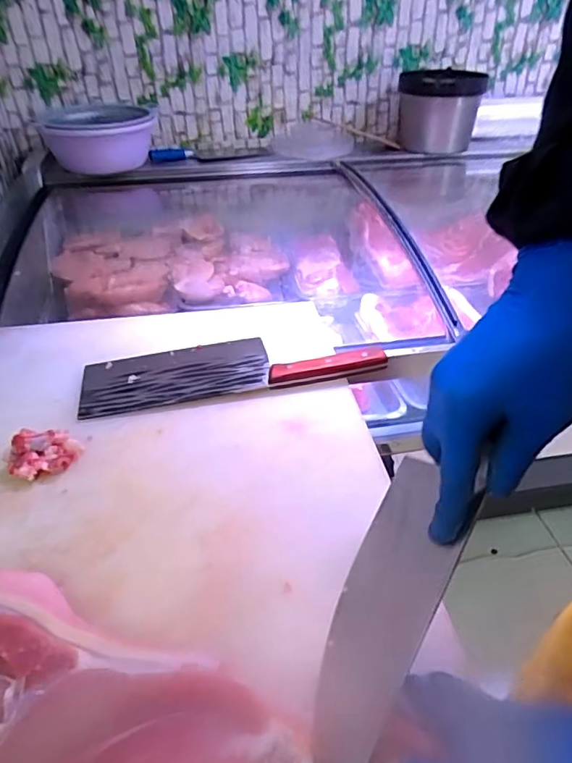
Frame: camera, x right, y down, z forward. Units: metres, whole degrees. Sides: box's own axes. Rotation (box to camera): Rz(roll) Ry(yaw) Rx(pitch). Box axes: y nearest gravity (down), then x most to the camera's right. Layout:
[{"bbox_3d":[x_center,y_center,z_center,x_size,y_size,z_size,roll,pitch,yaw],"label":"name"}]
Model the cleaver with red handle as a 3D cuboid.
[{"bbox_3d":[-0.062,-0.021,0.604,0.323,0.019,0.109,-8,36,-8],"label":"cleaver with red handle"}]

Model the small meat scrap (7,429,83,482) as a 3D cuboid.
[{"bbox_3d":[-0.218,0.064,0.483,0.058,0.028,0.040,-9,36,-10],"label":"small meat scrap"}]

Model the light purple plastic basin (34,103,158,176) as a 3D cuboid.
[{"bbox_3d":[-0.466,-0.601,1.355,0.262,0.145,0.272,-11,37,-13],"label":"light purple plastic basin"}]

